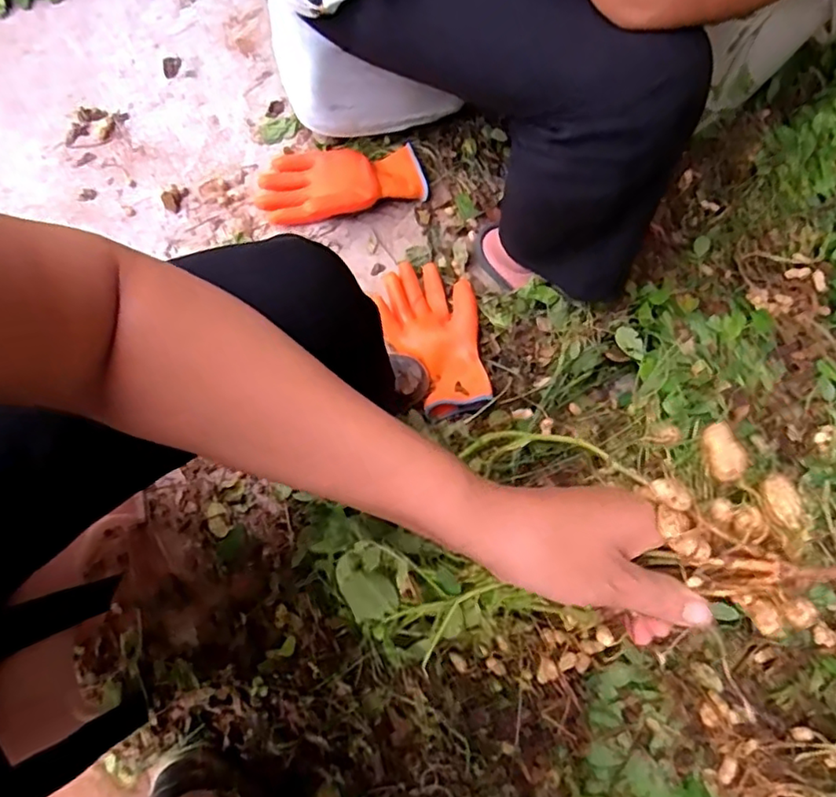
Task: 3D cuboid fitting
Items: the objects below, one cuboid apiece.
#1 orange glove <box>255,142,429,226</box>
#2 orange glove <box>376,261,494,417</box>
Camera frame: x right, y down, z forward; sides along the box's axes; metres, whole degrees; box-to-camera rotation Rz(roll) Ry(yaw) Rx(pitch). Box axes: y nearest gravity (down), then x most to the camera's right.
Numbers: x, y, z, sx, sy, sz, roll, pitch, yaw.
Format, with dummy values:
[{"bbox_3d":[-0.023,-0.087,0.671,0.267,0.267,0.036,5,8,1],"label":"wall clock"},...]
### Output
[{"bbox_3d":[-0.114,-0.323,0.883,0.251,0.046,0.133,-9,76,-3],"label":"orange glove"},{"bbox_3d":[0.025,-0.086,0.855,0.133,0.041,0.232,-15,78,-9],"label":"orange glove"}]

